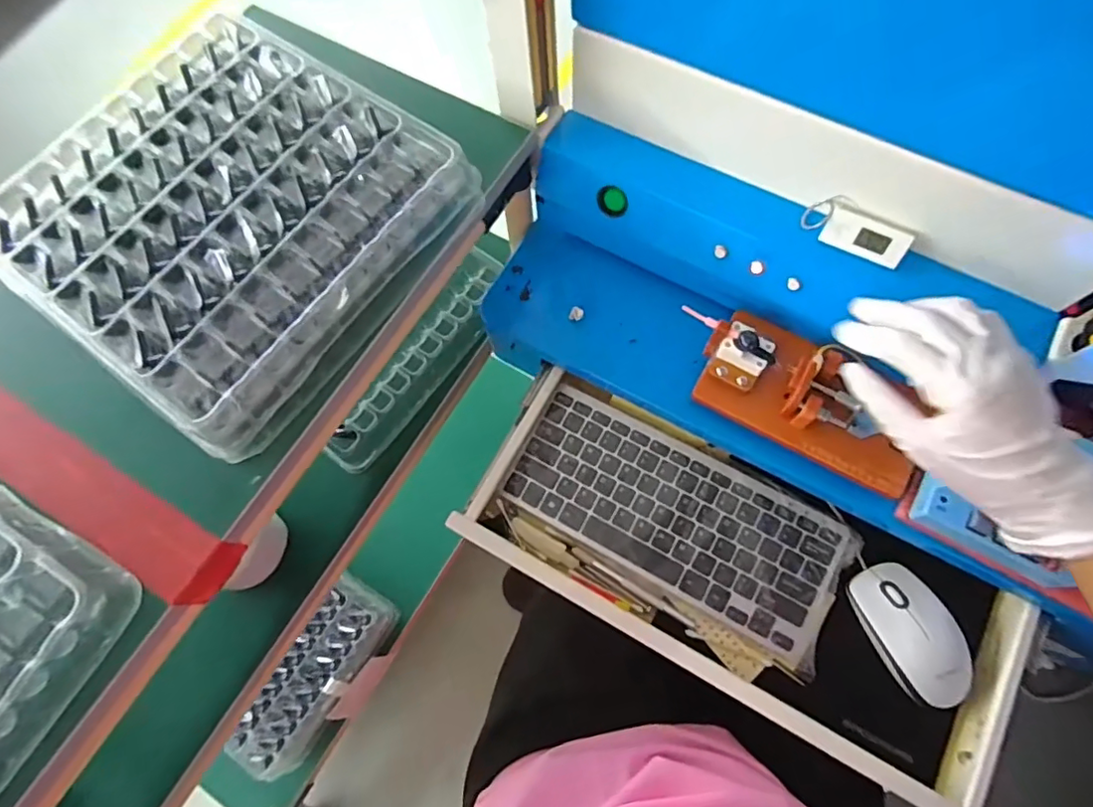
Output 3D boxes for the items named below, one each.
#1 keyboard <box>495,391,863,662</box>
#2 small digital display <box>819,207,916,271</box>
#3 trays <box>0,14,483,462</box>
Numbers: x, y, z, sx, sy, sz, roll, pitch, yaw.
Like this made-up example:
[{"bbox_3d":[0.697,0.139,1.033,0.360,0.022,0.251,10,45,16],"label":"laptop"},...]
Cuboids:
[{"bbox_3d":[0.110,0.091,0.490,0.278,0.016,0.119,29,75,11],"label":"keyboard"},{"bbox_3d":[0.225,-0.118,0.403,0.057,0.027,0.011,25,38,9],"label":"small digital display"},{"bbox_3d":[-0.218,-0.131,0.402,0.250,0.053,0.244,36,76,13],"label":"trays"}]

